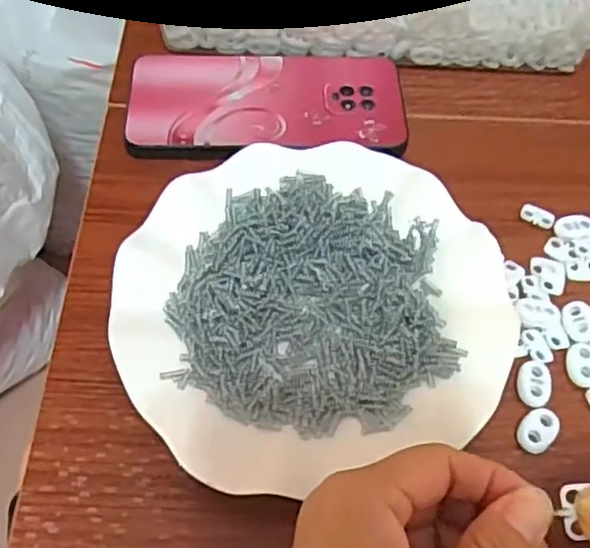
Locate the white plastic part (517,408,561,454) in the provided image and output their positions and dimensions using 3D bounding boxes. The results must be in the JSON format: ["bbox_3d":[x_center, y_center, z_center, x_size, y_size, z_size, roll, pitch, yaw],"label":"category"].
[{"bbox_3d":[0.112,0.072,0.303,0.016,0.007,0.022,39,65,19],"label":"white plastic part"}]

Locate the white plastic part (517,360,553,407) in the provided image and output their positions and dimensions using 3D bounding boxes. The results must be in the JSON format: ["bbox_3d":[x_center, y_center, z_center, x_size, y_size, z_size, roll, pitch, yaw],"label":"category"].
[{"bbox_3d":[0.114,0.052,0.314,0.015,0.005,0.023,13,59,5],"label":"white plastic part"}]

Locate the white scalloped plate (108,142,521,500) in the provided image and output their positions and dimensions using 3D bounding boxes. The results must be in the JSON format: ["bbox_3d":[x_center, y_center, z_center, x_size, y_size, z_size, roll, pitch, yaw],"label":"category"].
[{"bbox_3d":[0.007,0.011,0.323,0.179,0.021,0.169,1,59,-2],"label":"white scalloped plate"}]

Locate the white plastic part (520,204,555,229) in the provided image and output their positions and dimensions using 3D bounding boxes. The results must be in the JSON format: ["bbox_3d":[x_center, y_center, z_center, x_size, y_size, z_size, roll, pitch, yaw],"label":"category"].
[{"bbox_3d":[0.136,-0.033,0.369,0.019,0.004,0.011,24,61,11],"label":"white plastic part"}]

